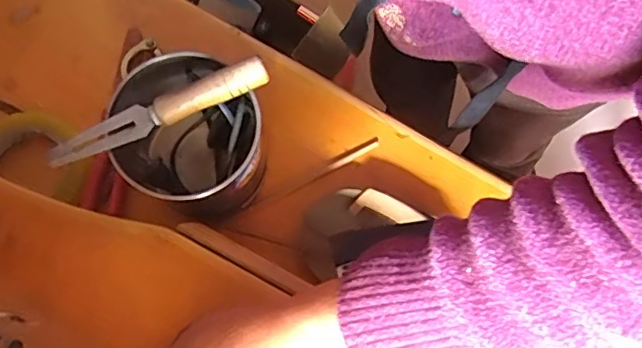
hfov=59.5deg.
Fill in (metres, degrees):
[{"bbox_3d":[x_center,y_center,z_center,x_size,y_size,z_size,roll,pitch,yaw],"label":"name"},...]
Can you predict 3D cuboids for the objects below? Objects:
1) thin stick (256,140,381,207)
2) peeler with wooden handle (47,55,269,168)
[{"bbox_3d":[-0.002,0.001,0.539,0.130,0.006,0.008,-28,76,-8],"label":"thin stick"},{"bbox_3d":[-0.116,-0.045,0.396,0.161,0.025,0.022,-21,75,-6],"label":"peeler with wooden handle"}]

